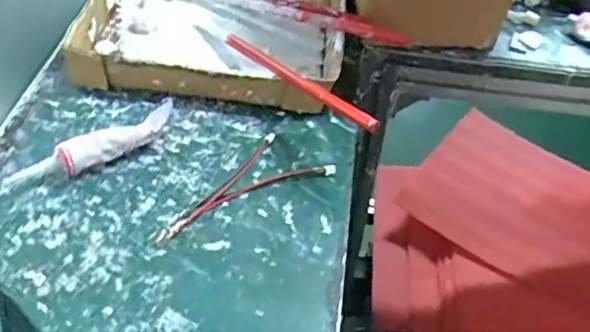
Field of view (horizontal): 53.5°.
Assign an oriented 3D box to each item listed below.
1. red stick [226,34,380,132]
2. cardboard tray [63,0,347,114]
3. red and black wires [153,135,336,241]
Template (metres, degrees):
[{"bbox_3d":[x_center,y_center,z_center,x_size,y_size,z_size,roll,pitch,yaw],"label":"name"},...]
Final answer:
[{"bbox_3d":[-0.001,-0.072,0.472,0.010,0.014,0.204,-24,39,-25],"label":"red stick"},{"bbox_3d":[-0.068,-0.187,0.609,0.234,0.034,0.333,7,46,1],"label":"cardboard tray"},{"bbox_3d":[-0.045,0.011,0.445,0.143,0.006,0.059,-23,53,-25],"label":"red and black wires"}]

